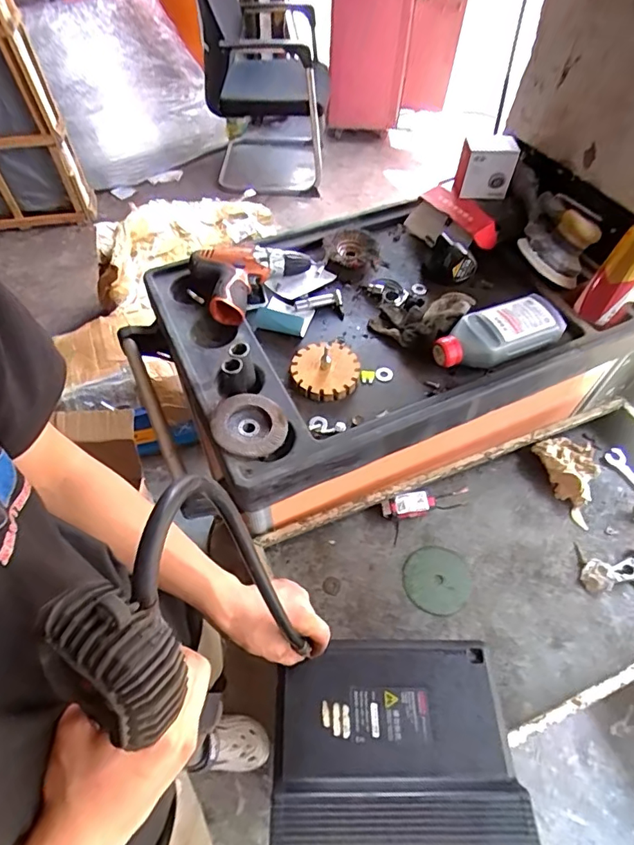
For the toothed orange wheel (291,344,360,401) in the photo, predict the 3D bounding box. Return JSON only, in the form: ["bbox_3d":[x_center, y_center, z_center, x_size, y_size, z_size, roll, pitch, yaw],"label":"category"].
[{"bbox_3d":[0.011,-0.072,0.665,0.085,0.027,0.083,1,55,-1],"label":"toothed orange wheel"}]

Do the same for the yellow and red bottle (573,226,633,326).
[{"bbox_3d":[0.403,-0.199,0.657,0.063,0.137,0.068,37,62,22],"label":"yellow and red bottle"}]

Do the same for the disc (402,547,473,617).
[{"bbox_3d":[0.169,0.220,0.707,0.090,0.009,0.092,1,55,-1],"label":"disc"}]

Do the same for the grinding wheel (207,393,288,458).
[{"bbox_3d":[-0.081,0.003,0.602,0.088,0.018,0.081,1,55,-1],"label":"grinding wheel"}]

